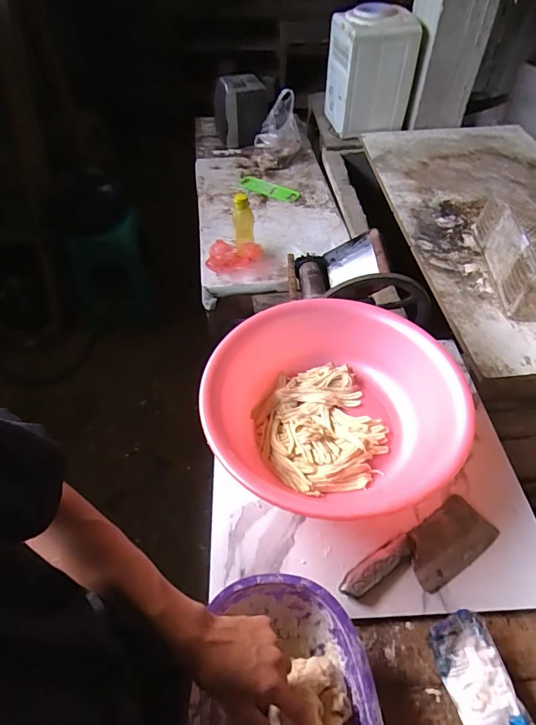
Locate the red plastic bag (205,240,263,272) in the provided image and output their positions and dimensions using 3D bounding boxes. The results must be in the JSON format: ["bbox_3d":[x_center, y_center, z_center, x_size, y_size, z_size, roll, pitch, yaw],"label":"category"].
[{"bbox_3d":[-0.112,-0.364,1.401,0.182,0.053,0.108,1,52,-1],"label":"red plastic bag"}]

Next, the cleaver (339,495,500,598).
[{"bbox_3d":[0.222,0.281,0.598,0.242,0.024,0.082,-25,57,-20],"label":"cleaver"}]

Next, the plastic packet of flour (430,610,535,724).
[{"bbox_3d":[0.254,0.383,0.510,0.078,0.039,0.126,-10,53,-10],"label":"plastic packet of flour"}]

